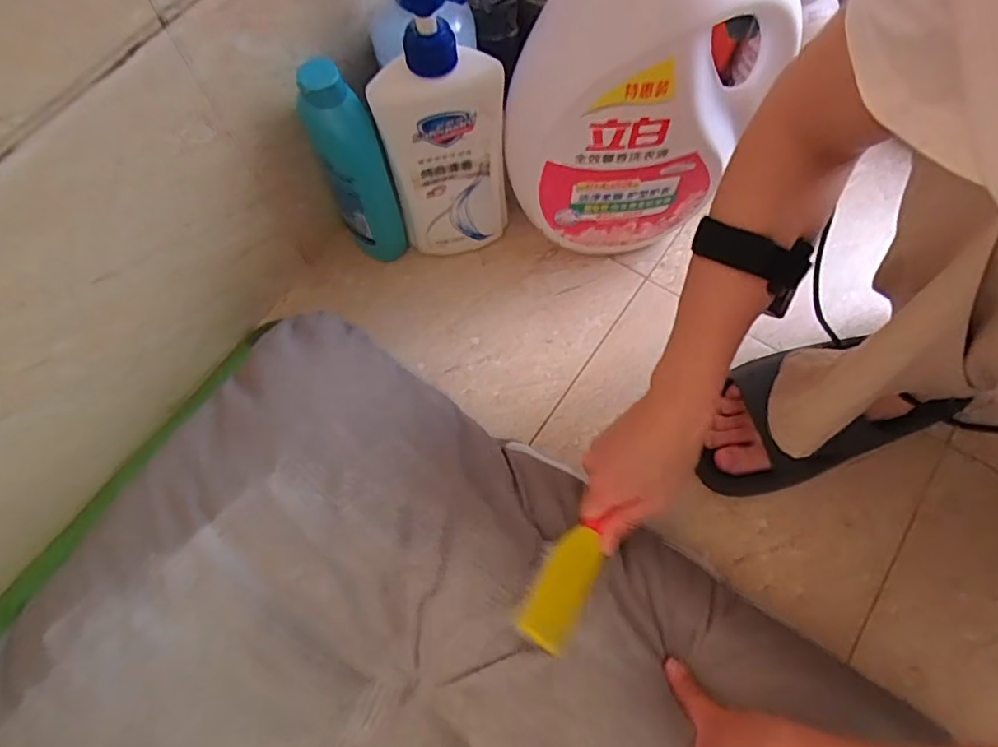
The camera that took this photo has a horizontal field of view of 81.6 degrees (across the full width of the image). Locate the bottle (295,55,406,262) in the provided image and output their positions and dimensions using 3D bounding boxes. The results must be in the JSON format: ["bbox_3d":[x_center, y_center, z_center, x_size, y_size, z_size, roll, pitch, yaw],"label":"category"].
[{"bbox_3d":[-0.119,-0.163,0.501,0.049,0.211,0.042,-36,70,-13],"label":"bottle"}]

